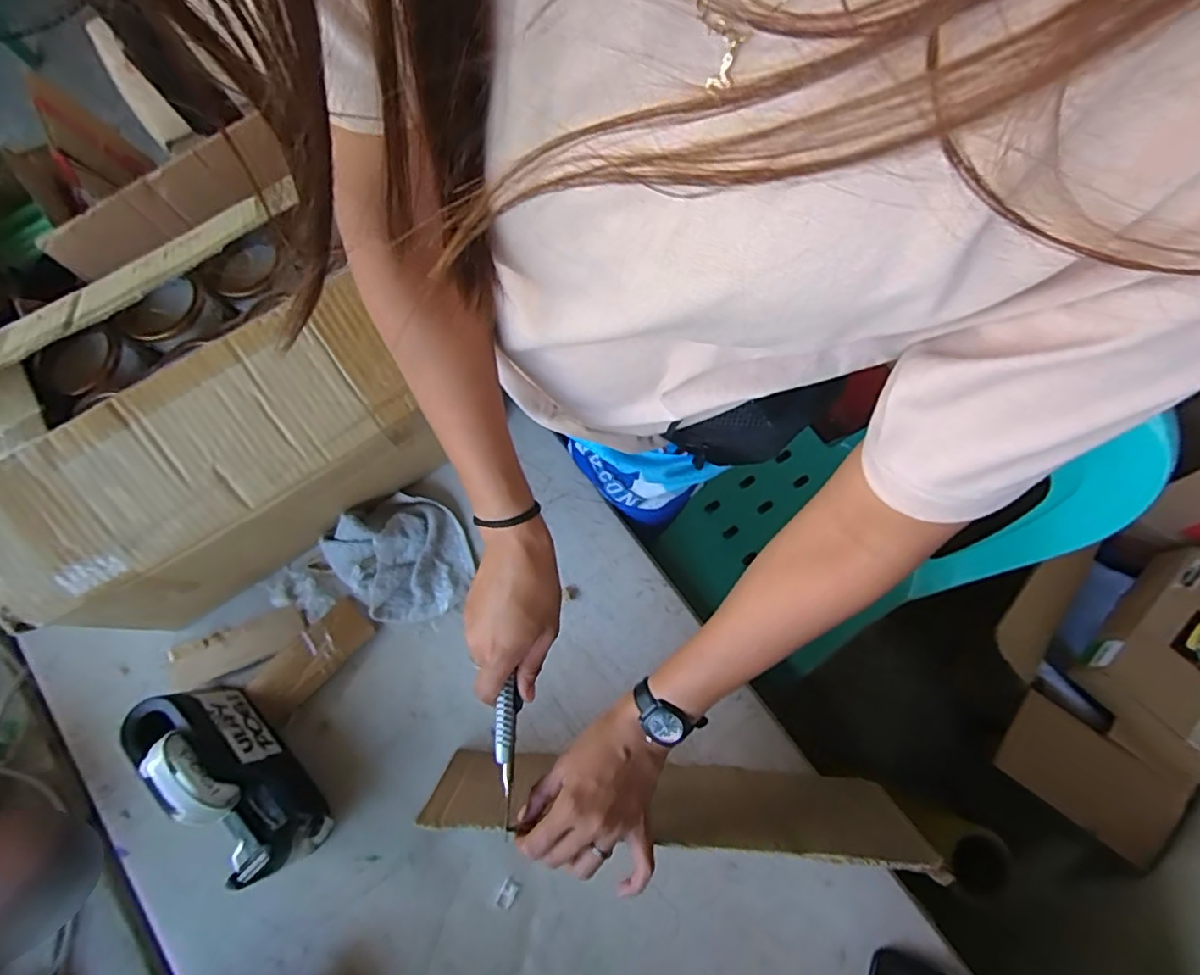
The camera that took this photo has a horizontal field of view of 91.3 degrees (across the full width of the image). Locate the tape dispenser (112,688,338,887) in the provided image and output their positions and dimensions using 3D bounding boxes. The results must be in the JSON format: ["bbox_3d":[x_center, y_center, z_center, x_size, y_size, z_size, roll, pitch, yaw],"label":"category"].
[{"bbox_3d":[-0.342,0.269,0.542,0.063,0.112,0.190,-44,80,-11],"label":"tape dispenser"}]

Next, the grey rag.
[{"bbox_3d":[-0.212,0.077,0.628,0.131,0.046,0.138,-34,78,-9],"label":"grey rag"}]

